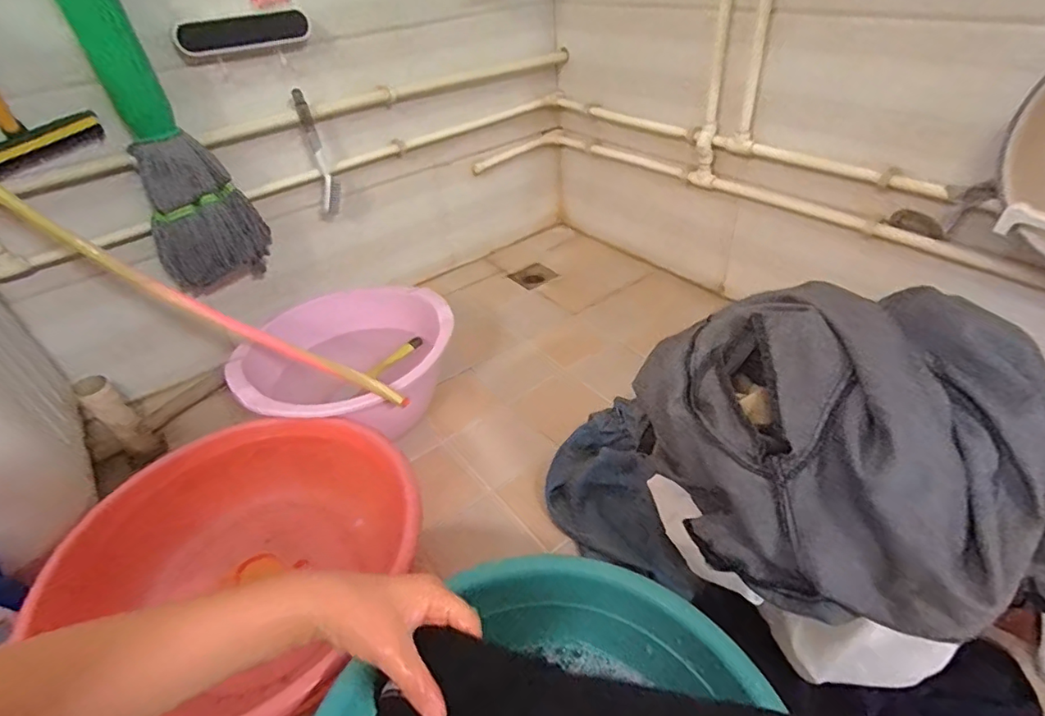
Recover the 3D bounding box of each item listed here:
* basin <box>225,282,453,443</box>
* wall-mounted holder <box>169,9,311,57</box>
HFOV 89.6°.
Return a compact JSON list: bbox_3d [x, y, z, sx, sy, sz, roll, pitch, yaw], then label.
[{"bbox_3d":[-0.318,0.017,0.992,0.364,0.149,0.363,-4,40,3],"label":"basin"},{"bbox_3d":[-0.488,-0.573,0.929,0.233,0.054,0.028,-35,48,-30],"label":"wall-mounted holder"}]

